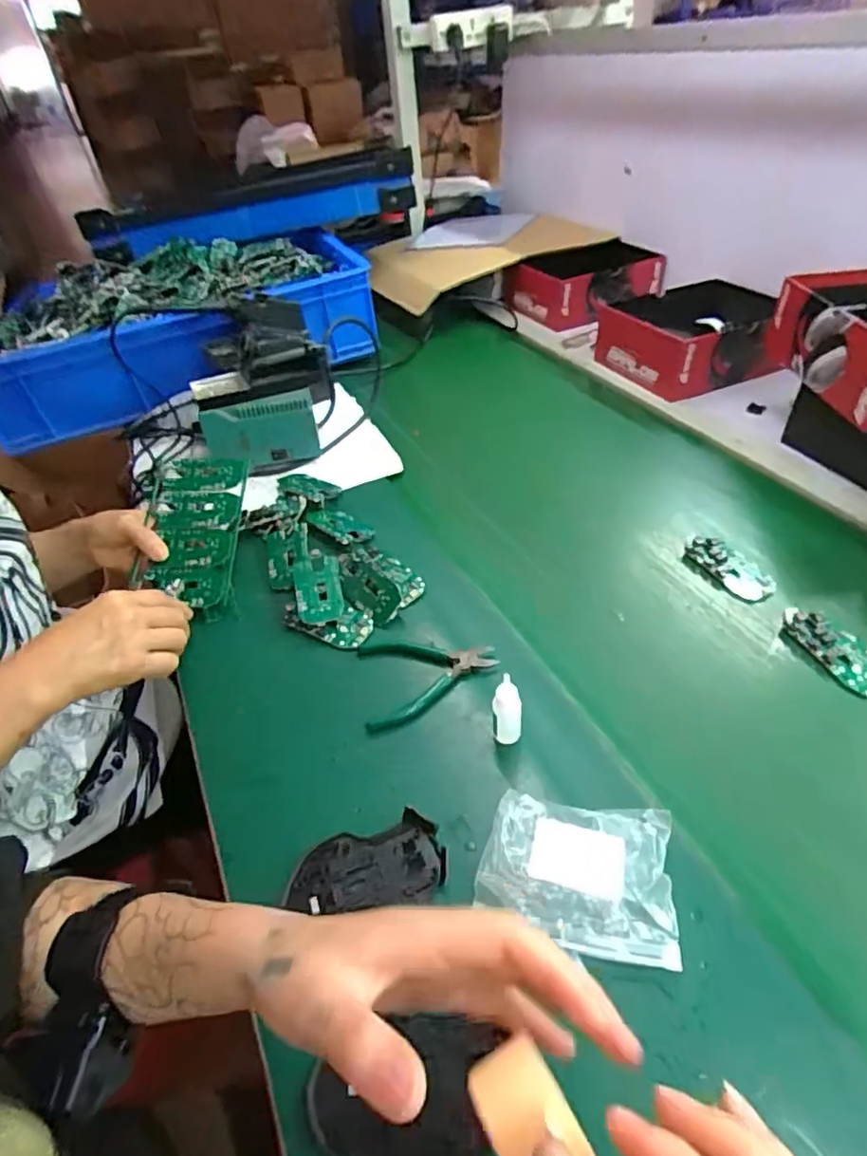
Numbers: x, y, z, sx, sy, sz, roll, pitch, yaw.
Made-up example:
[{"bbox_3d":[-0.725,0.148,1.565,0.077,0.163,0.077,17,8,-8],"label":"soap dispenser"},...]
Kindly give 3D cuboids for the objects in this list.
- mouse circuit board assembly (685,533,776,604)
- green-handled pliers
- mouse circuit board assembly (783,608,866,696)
[{"bbox_3d":[0.300,-0.012,0.600,0.044,0.019,0.094,-29,47,-23],"label":"mouse circuit board assembly"},{"bbox_3d":[-0.004,0.082,0.518,0.117,0.012,0.090,-11,42,-5],"label":"green-handled pliers"},{"bbox_3d":[0.352,0.062,0.517,0.038,0.017,0.098,-19,44,-14],"label":"mouse circuit board assembly"}]

